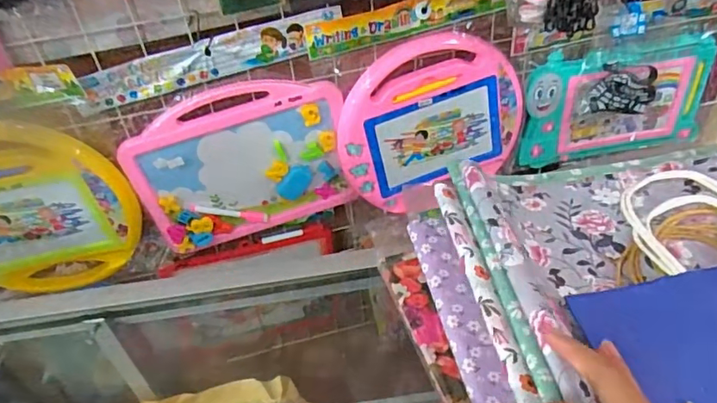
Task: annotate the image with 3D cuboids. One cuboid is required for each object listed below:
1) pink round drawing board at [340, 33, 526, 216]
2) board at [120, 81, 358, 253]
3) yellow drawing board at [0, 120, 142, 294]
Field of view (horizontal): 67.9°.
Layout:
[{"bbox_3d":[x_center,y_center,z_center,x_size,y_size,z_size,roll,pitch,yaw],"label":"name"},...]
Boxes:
[{"bbox_3d":[0.108,-0.111,0.773,0.270,0.248,0.022,-20,32,-5],"label":"pink round drawing board"},{"bbox_3d":[-0.158,-0.044,0.756,0.283,0.224,0.035,-14,42,-8],"label":"board"},{"bbox_3d":[-0.445,0.023,0.719,0.274,0.260,0.037,-8,42,-2],"label":"yellow drawing board"}]

